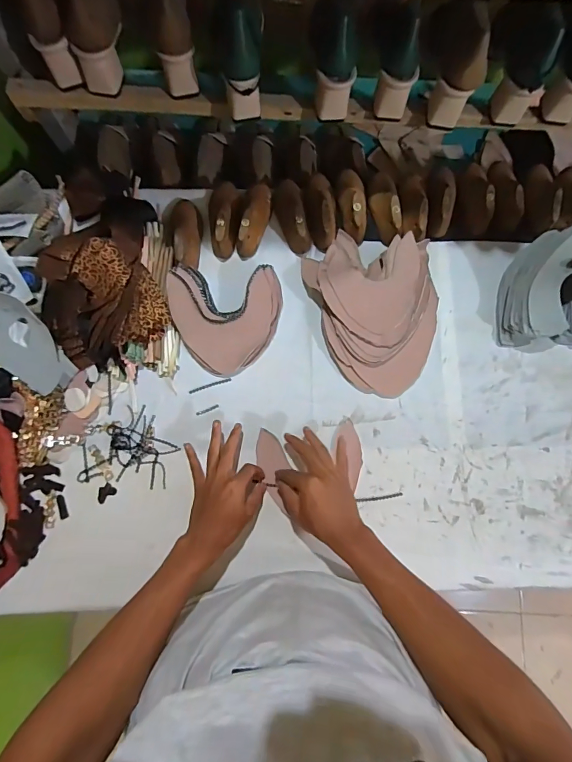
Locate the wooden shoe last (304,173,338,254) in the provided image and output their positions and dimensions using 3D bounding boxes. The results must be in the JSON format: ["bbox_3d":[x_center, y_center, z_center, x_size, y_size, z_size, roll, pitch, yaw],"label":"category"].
[{"bbox_3d":[0.061,-0.303,0.682,0.053,0.055,0.151,-4,79,-2],"label":"wooden shoe last"}]

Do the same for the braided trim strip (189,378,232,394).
[{"bbox_3d":[-0.125,0.007,0.646,0.071,0.004,0.007,-18,81,-4],"label":"braided trim strip"}]

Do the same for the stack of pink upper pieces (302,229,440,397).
[{"bbox_3d":[0.147,-0.116,0.647,0.209,0.049,0.279,-6,79,-3],"label":"stack of pink upper pieces"}]

